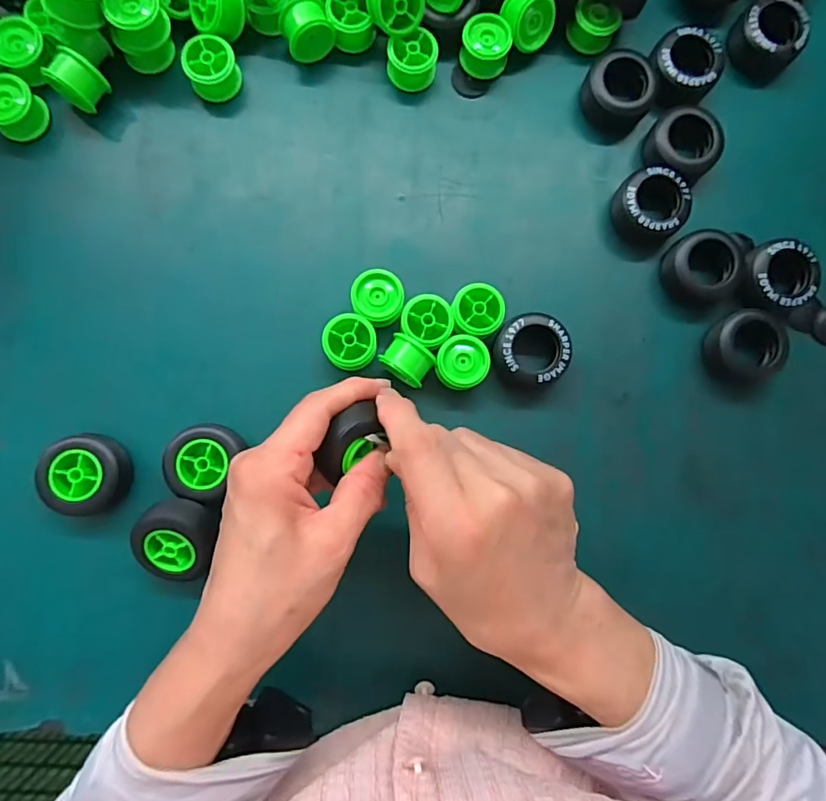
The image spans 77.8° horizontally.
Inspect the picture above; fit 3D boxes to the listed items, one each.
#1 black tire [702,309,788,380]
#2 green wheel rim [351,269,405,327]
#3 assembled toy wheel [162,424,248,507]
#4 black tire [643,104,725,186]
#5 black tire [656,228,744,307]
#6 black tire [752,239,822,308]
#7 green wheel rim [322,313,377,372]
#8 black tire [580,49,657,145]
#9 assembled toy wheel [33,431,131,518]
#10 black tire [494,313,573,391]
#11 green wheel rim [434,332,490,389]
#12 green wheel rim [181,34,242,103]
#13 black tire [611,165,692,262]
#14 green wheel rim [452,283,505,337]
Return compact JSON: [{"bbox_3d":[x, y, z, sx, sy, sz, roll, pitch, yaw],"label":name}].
[{"bbox_3d":[0.228,-0.038,0.350,0.048,0.025,0.046,0,85,-3],"label":"black tire"},{"bbox_3d":[-0.023,-0.066,0.340,0.033,0.023,0.035,0,85,-3],"label":"green wheel rim"},{"bbox_3d":[-0.131,0.038,0.323,0.042,0.025,0.045,0,85,-3],"label":"assembled toy wheel"},{"bbox_3d":[0.190,-0.179,0.362,0.048,0.027,0.044,0,85,-3],"label":"black tire"},{"bbox_3d":[0.201,-0.091,0.355,0.045,0.026,0.047,0,85,-3],"label":"black tire"},{"bbox_3d":[0.254,-0.086,0.354,0.046,0.022,0.046,0,85,-3],"label":"black tire"},{"bbox_3d":[-0.041,-0.037,0.338,0.033,0.026,0.035,0,85,-3],"label":"green wheel rim"},{"bbox_3d":[0.143,-0.215,0.361,0.047,0.024,0.044,0,85,-3],"label":"black tire"},{"bbox_3d":[-0.201,0.047,0.318,0.049,0.024,0.048,0,85,-3],"label":"assembled toy wheel"},{"bbox_3d":[0.080,-0.032,0.341,0.049,0.021,0.049,0,85,-3],"label":"black tire"},{"bbox_3d":[0.032,-0.024,0.340,0.033,0.021,0.034,0,85,-3],"label":"green wheel rim"},{"bbox_3d":[-0.135,-0.223,0.346,0.033,0.025,0.031,0,85,-3],"label":"green wheel rim"},{"bbox_3d":[0.164,-0.132,0.355,0.053,0.022,0.050,0,85,-3],"label":"black tire"},{"bbox_3d":[0.042,-0.058,0.342,0.033,0.021,0.033,0,85,-3],"label":"green wheel rim"}]

